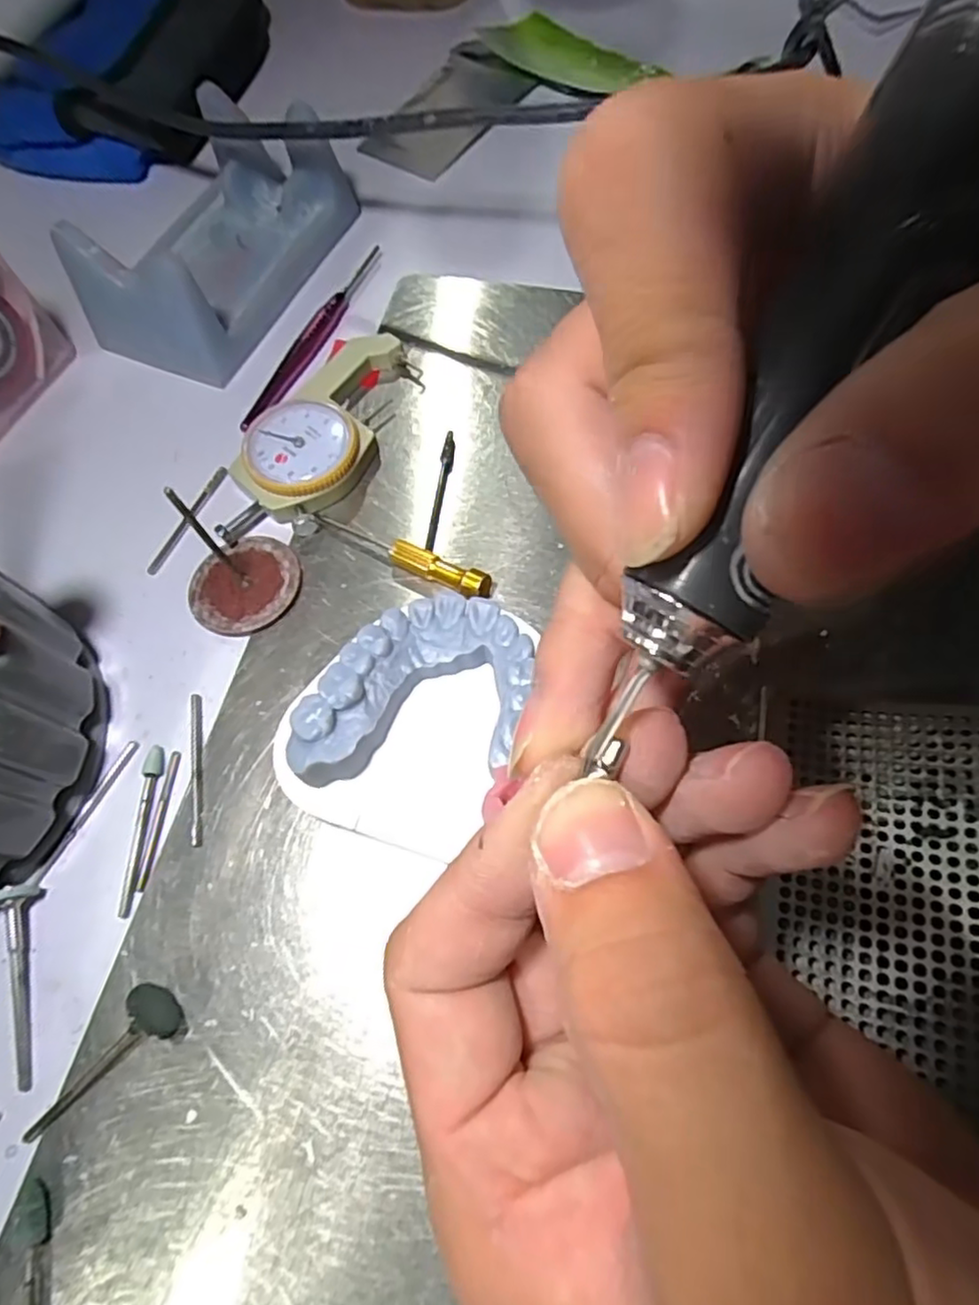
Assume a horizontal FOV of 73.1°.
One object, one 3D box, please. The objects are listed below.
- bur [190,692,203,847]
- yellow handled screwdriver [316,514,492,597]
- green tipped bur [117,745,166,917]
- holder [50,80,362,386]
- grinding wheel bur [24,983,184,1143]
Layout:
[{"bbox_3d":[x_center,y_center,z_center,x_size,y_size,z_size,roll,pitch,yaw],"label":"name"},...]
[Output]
[{"bbox_3d":[-0.082,0.032,0.185,0.004,0.004,0.043,-12,66,-1],"label":"bur"},{"bbox_3d":[-0.027,-0.031,0.202,0.063,0.009,0.007,25,71,14],"label":"yellow handled screwdriver"},{"bbox_3d":[-0.094,0.047,0.178,0.004,0.004,0.044,-2,67,3],"label":"green tipped bur"},{"bbox_3d":[-0.105,-0.163,0.250,0.063,0.037,0.108,22,70,12],"label":"holder"},{"bbox_3d":[-0.091,0.097,0.153,0.042,0.011,0.013,-45,72,-3],"label":"grinding wheel bur"}]

